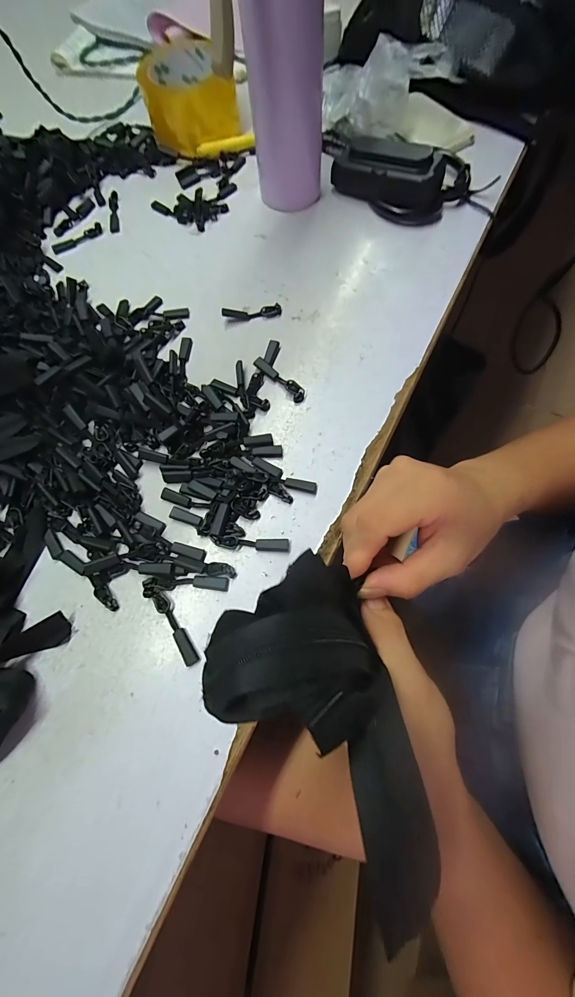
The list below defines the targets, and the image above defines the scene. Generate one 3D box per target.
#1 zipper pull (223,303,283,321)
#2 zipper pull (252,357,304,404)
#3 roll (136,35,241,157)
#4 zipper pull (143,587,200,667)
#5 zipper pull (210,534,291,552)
[{"bbox_3d":[-0.033,-0.172,0.316,0.053,0.009,0.012,-2,72,1],"label":"zipper pull"},{"bbox_3d":[-0.007,-0.102,0.292,0.054,0.007,0.011,43,78,14],"label":"zipper pull"},{"bbox_3d":[-0.107,-0.448,0.385,0.099,0.055,0.099,0,72,1],"label":"roll"},{"bbox_3d":[-0.079,0.086,0.235,0.011,0.006,0.060,-36,75,-10],"label":"zipper pull"},{"bbox_3d":[-0.027,0.032,0.249,0.056,0.007,0.009,3,72,3],"label":"zipper pull"}]

